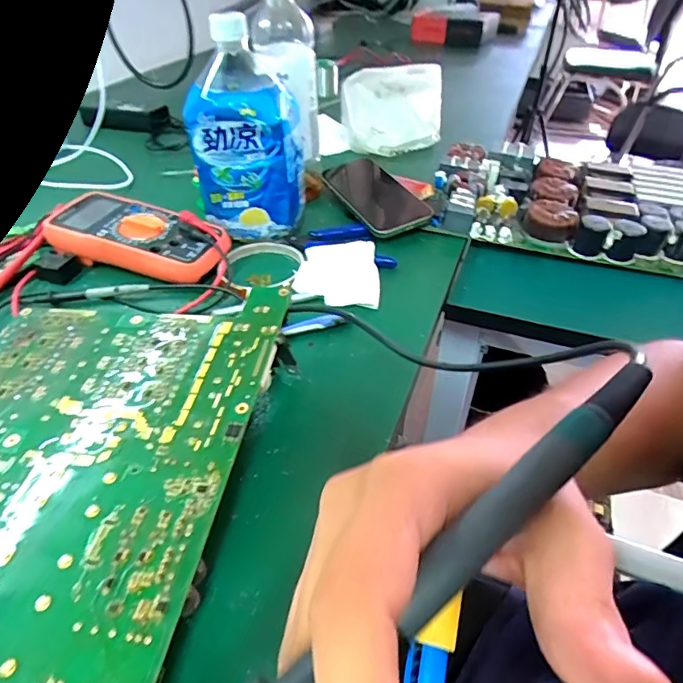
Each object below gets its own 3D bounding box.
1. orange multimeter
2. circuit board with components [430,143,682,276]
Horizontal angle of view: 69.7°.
[{"bbox_3d":[-0.196,-0.101,0.488,0.175,0.043,0.077,13,43,16],"label":"orange multimeter"},{"bbox_3d":[0.278,-0.150,0.539,0.339,0.064,0.178,13,43,15],"label":"circuit board with components"}]

